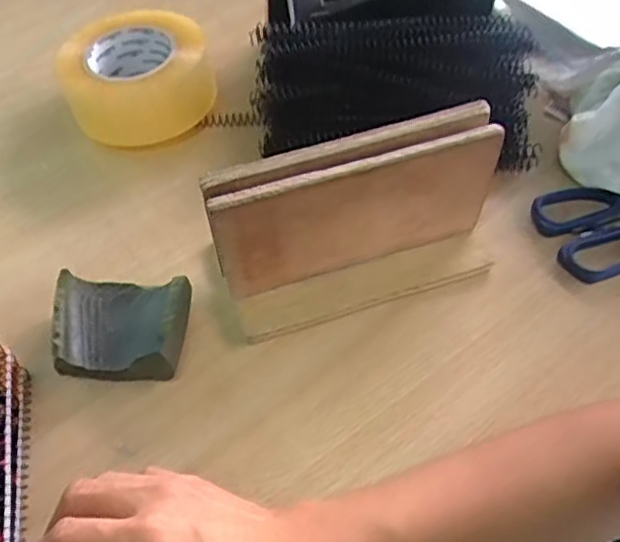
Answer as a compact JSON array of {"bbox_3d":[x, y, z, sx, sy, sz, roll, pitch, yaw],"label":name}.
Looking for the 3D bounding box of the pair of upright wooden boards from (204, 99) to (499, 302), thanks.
[{"bbox_3d":[0.030,-0.041,0.422,0.191,0.110,0.031,-16,57,-11],"label":"pair of upright wooden boards"}]

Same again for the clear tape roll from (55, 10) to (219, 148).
[{"bbox_3d":[-0.151,-0.170,0.547,0.128,0.063,0.116,-12,56,-8],"label":"clear tape roll"}]

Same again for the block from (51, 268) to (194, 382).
[{"bbox_3d":[-0.129,0.038,0.421,0.089,0.035,0.074,3,55,2],"label":"block"}]

